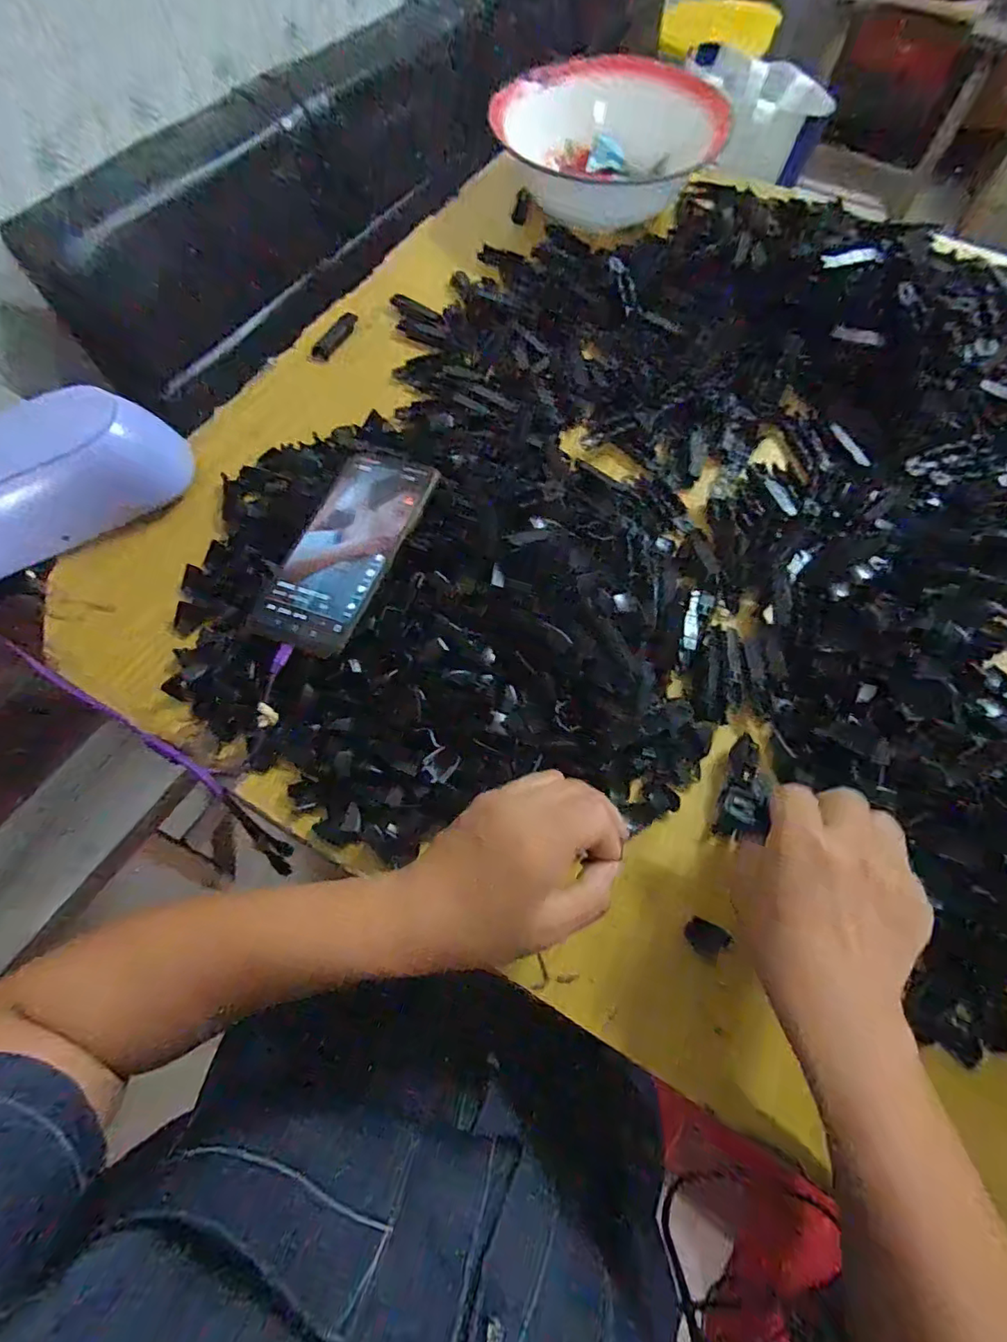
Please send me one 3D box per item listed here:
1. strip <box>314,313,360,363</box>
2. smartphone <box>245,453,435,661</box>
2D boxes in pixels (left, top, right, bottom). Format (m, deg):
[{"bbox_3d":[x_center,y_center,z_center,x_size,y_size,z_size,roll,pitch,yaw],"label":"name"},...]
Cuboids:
[{"bbox_3d":[-0.165,-0.332,0.526,0.019,0.006,0.070,24,68,10],"label":"strip"},{"bbox_3d":[-0.111,-0.093,0.381,0.079,0.007,0.170,19,67,8],"label":"smartphone"}]

